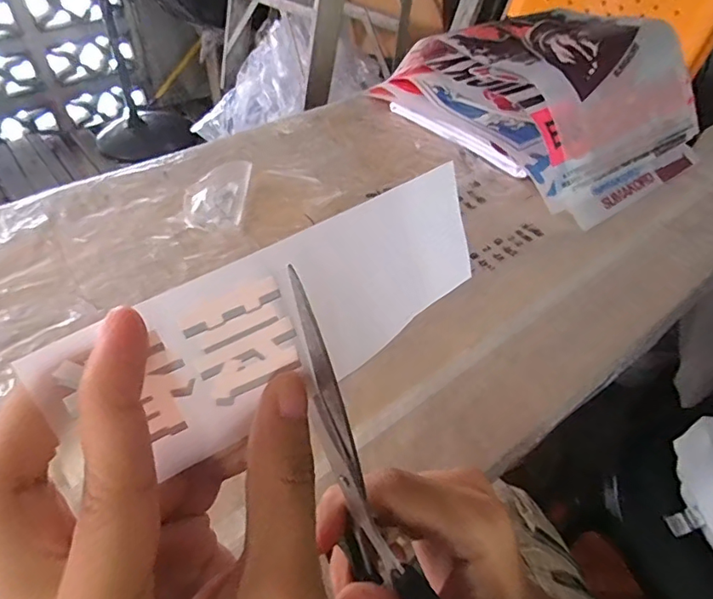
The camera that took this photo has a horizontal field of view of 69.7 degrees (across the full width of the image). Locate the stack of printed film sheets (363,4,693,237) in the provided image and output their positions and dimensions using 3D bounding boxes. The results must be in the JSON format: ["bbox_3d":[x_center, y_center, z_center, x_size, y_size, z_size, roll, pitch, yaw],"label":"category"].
[{"bbox_3d":[0.244,-0.281,0.679,0.268,0.145,0.355,-29,54,-27],"label":"stack of printed film sheets"}]

